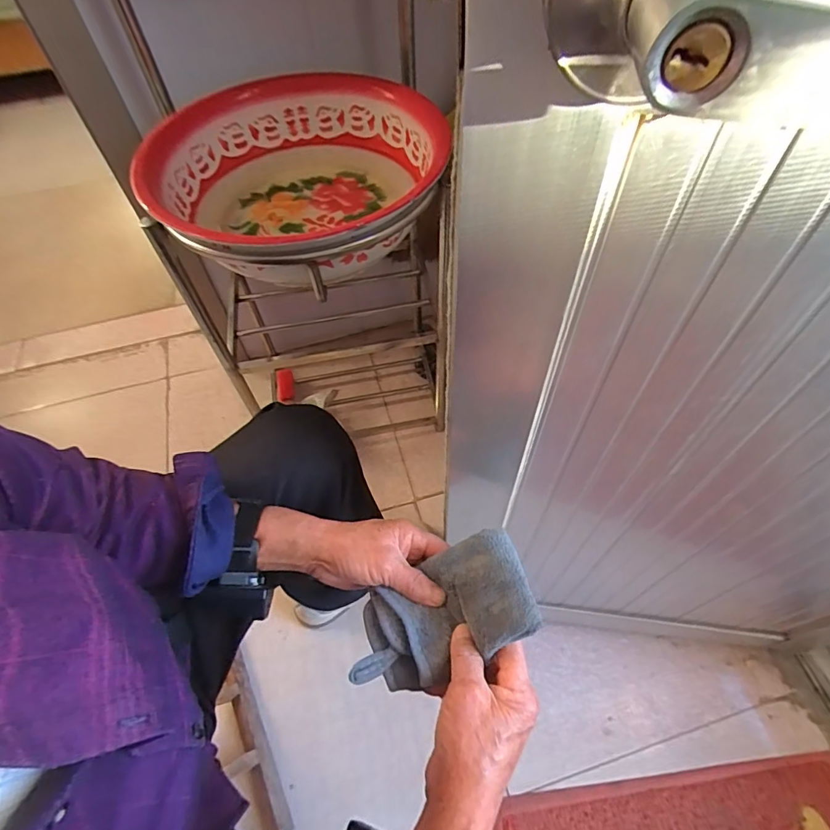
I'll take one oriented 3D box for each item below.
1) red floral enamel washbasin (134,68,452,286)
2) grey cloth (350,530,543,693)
[{"bbox_3d":[-0.152,-0.343,0.657,0.352,0.089,0.380,-1,56,1],"label":"red floral enamel washbasin"},{"bbox_3d":[0.019,0.166,0.402,0.156,0.055,0.092,-20,58,-8],"label":"grey cloth"}]

